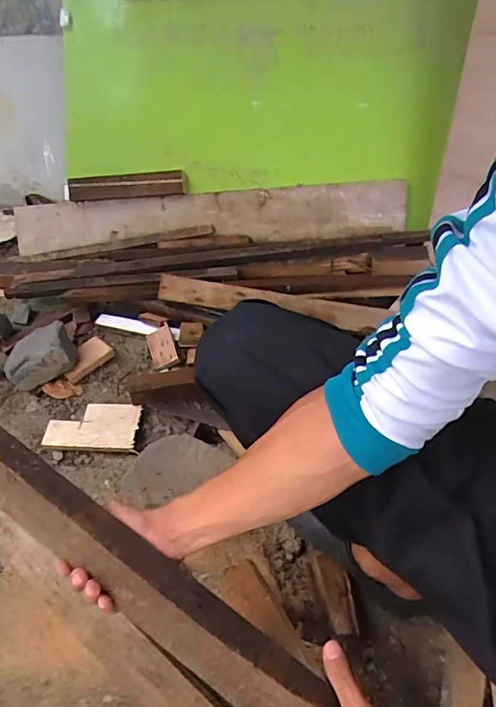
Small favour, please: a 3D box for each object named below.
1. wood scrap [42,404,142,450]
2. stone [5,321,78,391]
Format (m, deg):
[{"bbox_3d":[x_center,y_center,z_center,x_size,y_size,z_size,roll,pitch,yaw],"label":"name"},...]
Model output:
[{"bbox_3d":[-0.307,0.142,0.949,0.172,0.022,0.100,1,48,2],"label":"wood scrap"},{"bbox_3d":[-0.448,0.005,1.025,0.146,0.099,0.115,-25,53,-20],"label":"stone"}]

